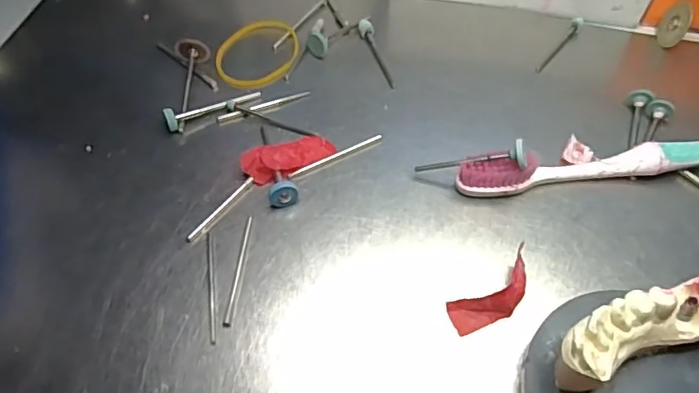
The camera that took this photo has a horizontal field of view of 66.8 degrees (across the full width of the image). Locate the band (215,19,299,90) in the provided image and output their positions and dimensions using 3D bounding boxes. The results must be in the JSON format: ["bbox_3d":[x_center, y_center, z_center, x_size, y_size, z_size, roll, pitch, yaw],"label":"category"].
[{"bbox_3d":[-0.044,-0.072,0.261,0.039,0.004,0.047,30,62,18],"label":"band"}]

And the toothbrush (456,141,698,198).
[{"bbox_3d":[0.133,-0.015,0.212,0.180,0.017,0.012,-5,57,-3],"label":"toothbrush"}]

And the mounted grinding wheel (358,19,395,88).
[{"bbox_3d":[0.013,-0.070,0.258,0.007,0.005,0.045,-12,57,-7],"label":"mounted grinding wheel"}]

